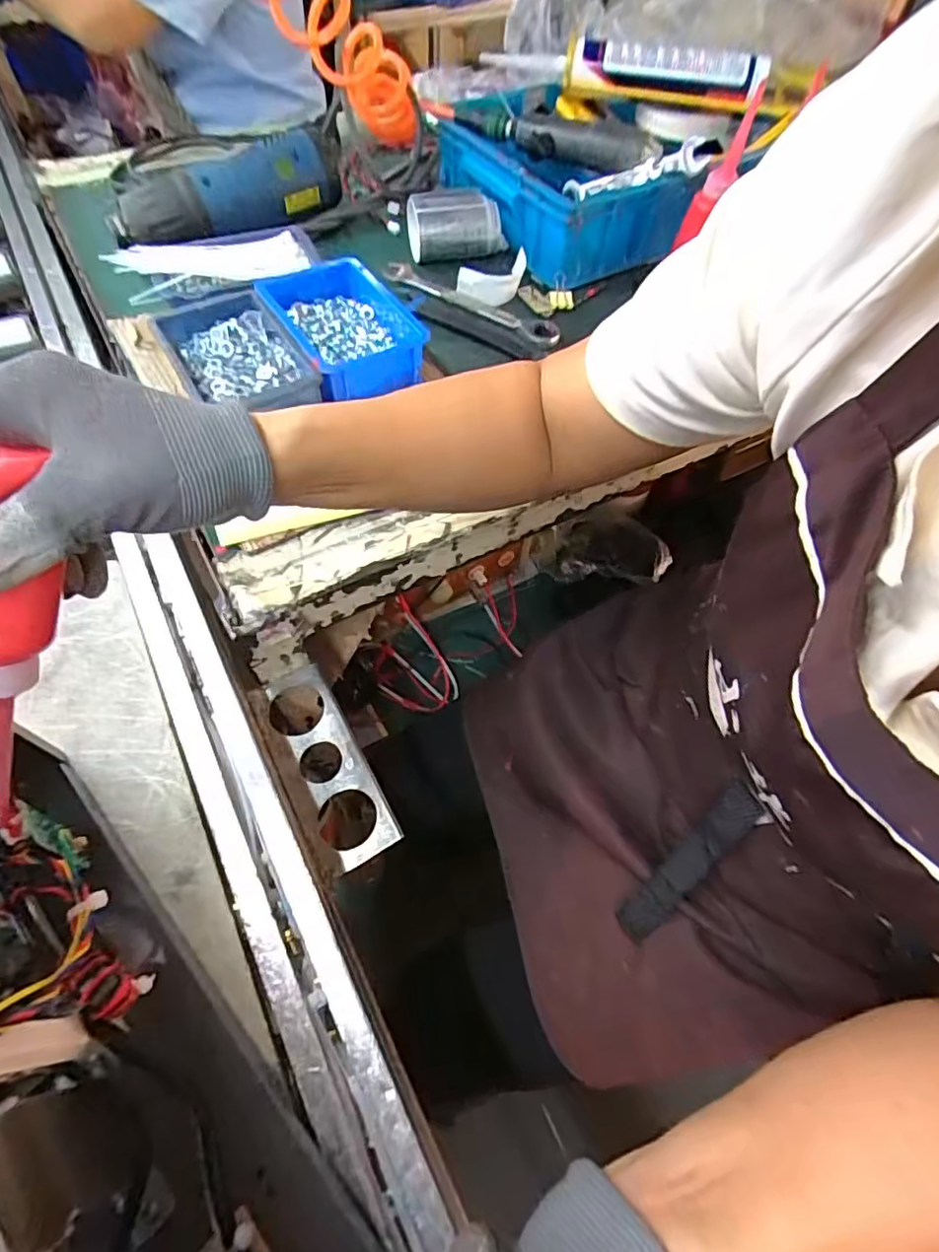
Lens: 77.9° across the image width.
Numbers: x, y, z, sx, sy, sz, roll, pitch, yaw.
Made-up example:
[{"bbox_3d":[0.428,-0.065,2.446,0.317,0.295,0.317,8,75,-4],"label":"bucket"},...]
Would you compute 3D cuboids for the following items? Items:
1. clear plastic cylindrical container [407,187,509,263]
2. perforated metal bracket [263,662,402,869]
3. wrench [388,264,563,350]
[{"bbox_3d":[-0.015,-0.435,0.627,0.103,0.049,0.053,-17,62,-13],"label":"clear plastic cylindrical container"},{"bbox_3d":[-0.099,0.092,0.408,0.042,0.007,0.148,-26,64,-17],"label":"perforated metal bracket"},{"bbox_3d":[0.000,-0.328,0.588,0.204,0.006,0.032,28,62,13],"label":"wrench"}]

